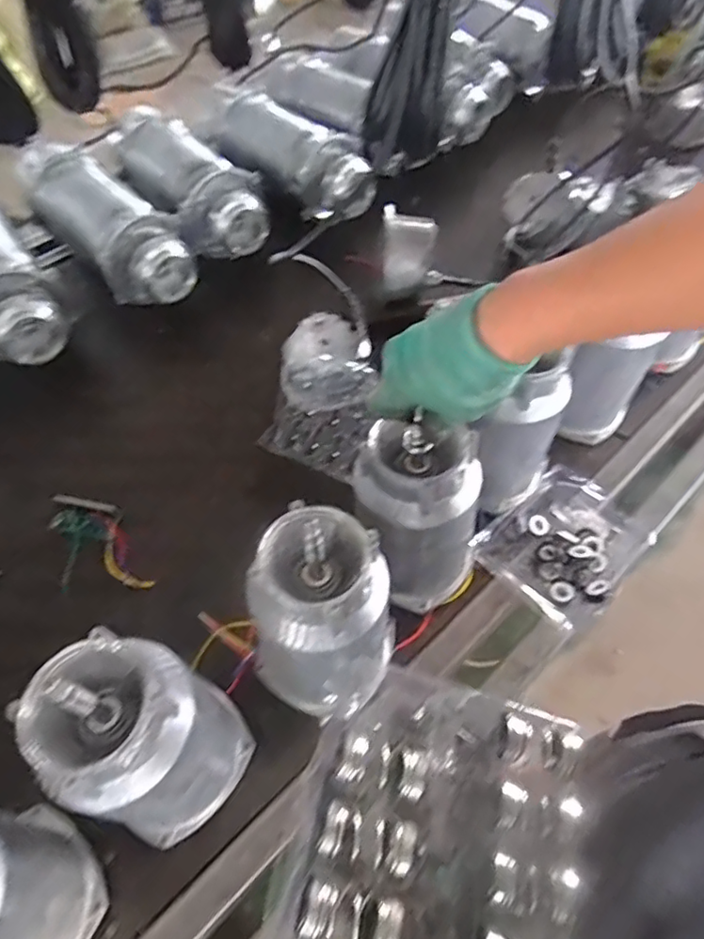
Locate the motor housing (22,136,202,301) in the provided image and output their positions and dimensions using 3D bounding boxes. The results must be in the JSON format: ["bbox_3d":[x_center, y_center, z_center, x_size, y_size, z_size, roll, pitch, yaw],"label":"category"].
[{"bbox_3d":[-0.399,-0.396,0.938,0.135,0.110,0.367,-36,62,-22],"label":"motor housing"}]

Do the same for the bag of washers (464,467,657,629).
[{"bbox_3d":[0.246,0.090,0.681,0.169,0.036,0.144,-36,62,-22],"label":"bag of washers"}]

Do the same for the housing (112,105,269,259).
[{"bbox_3d":[-0.282,-0.497,1.003,0.148,0.113,0.354,-31,60,-19],"label":"housing"}]

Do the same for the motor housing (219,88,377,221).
[{"bbox_3d":[-0.107,-0.548,1.025,0.119,0.099,0.316,-38,63,-22],"label":"motor housing"}]

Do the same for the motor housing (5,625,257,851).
[{"bbox_3d":[-0.167,0.223,0.483,0.115,0.236,0.124,39,64,24],"label":"motor housing"}]

